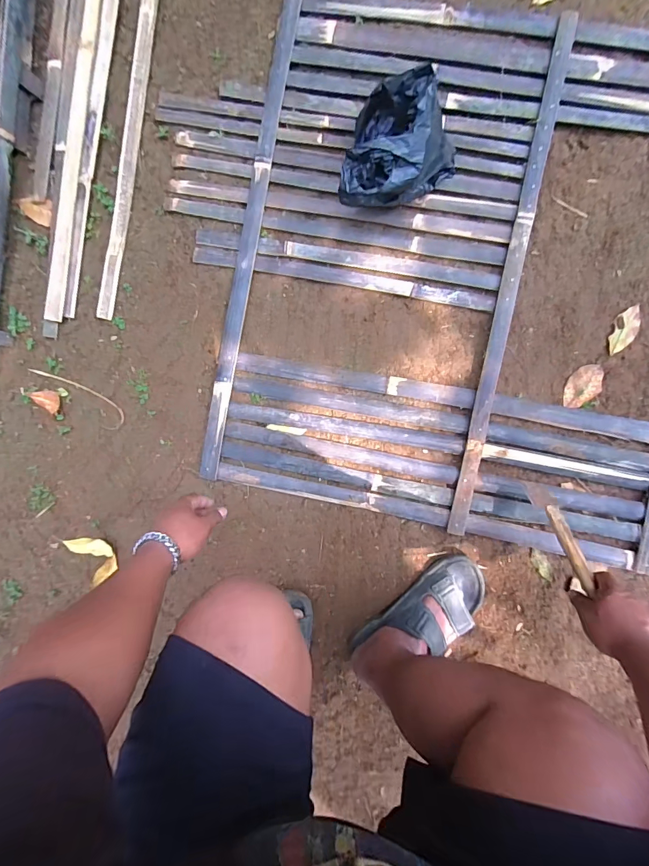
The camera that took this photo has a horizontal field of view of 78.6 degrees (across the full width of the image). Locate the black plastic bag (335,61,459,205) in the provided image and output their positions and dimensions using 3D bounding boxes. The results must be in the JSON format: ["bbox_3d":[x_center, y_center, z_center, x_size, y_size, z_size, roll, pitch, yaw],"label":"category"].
[{"bbox_3d":[0.125,-0.443,0.630,0.174,0.155,0.178,9,94,4],"label":"black plastic bag"}]

